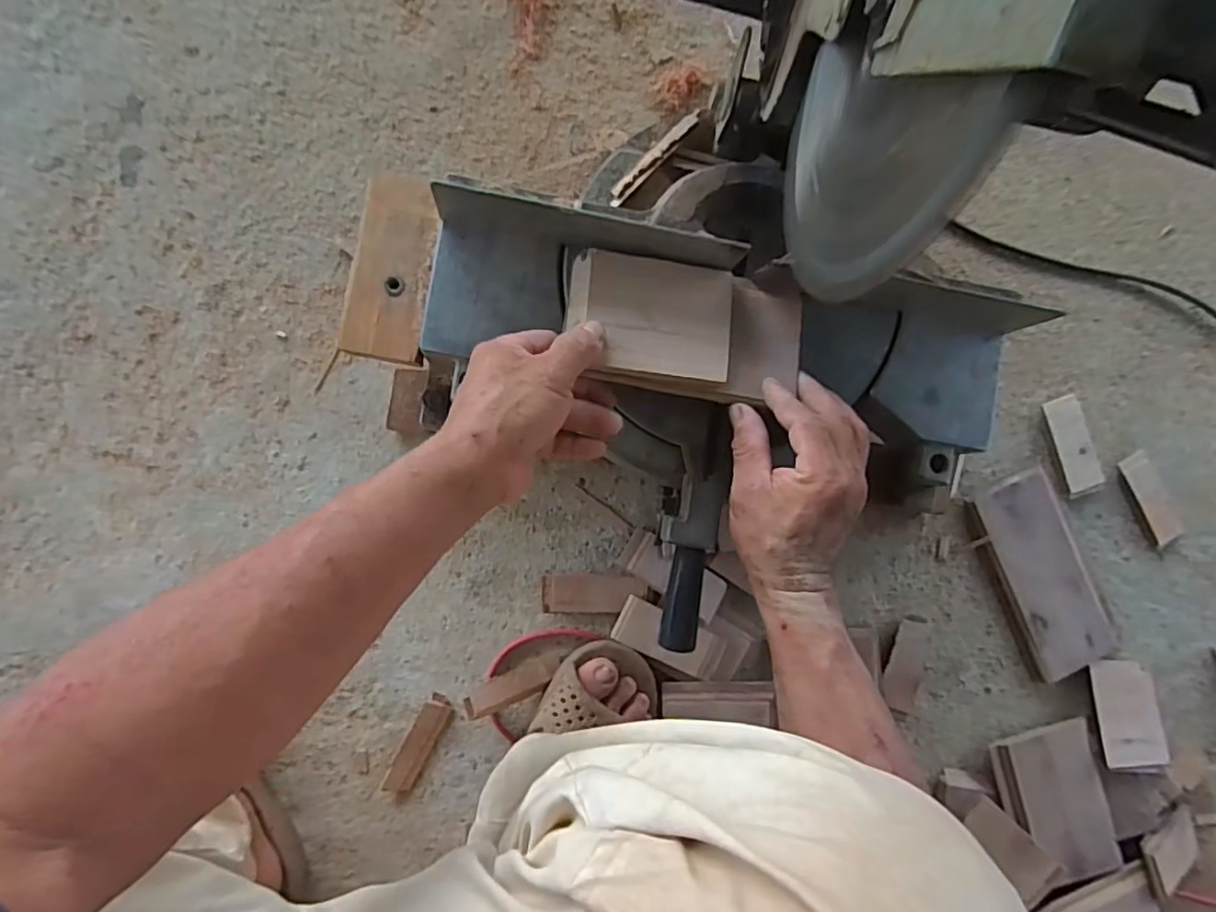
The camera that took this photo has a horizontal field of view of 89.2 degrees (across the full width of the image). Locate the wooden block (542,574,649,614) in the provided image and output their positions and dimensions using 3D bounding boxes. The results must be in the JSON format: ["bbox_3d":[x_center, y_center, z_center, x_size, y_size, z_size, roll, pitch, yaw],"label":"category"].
[{"bbox_3d":[-0.013,0.126,0.562,0.093,0.012,0.035,3,88,-6],"label":"wooden block"}]

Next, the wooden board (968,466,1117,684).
[{"bbox_3d":[0.429,0.115,0.607,0.099,0.016,0.196,-22,91,-6],"label":"wooden board"}]

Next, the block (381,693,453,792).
[{"bbox_3d":[-0.166,0.253,0.542,0.023,0.010,0.089,29,86,-5],"label":"block"}]

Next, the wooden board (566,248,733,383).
[{"bbox_3d":[0.030,-0.099,0.434,0.113,0.015,0.083,5,88,-6],"label":"wooden board"}]

